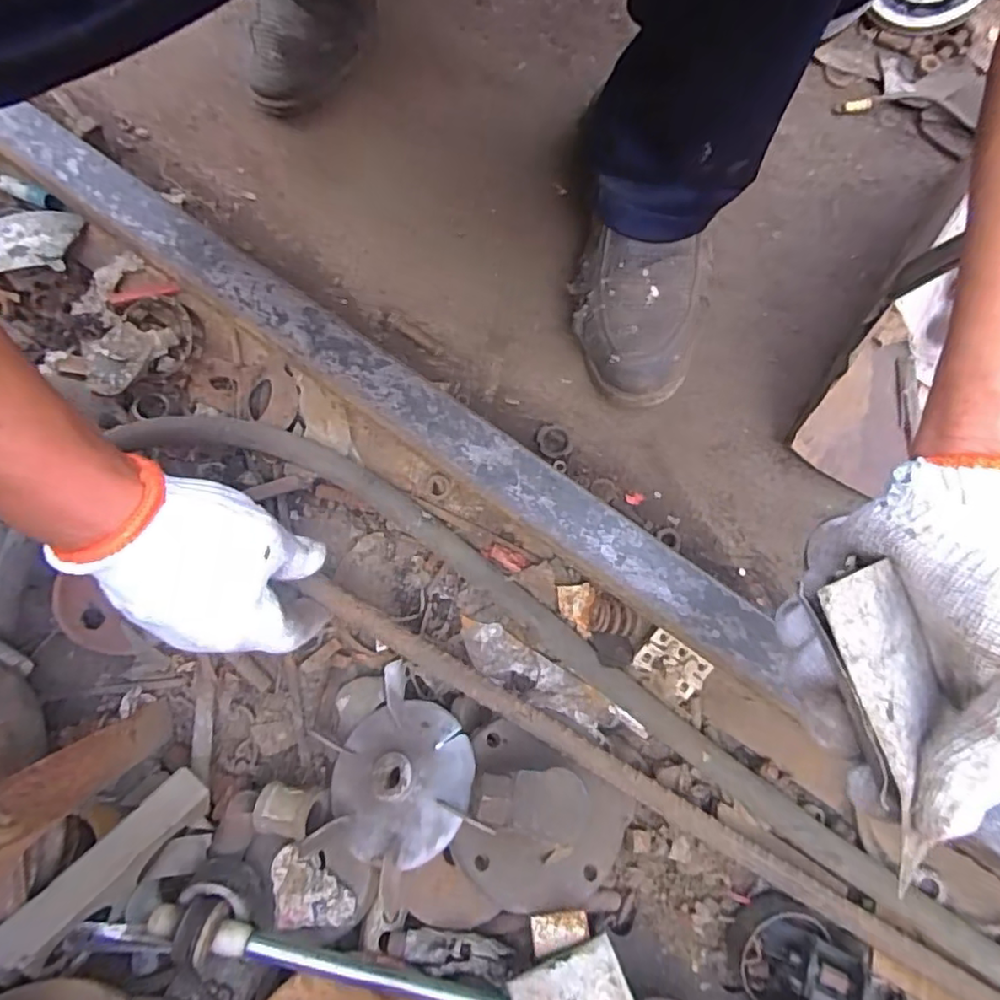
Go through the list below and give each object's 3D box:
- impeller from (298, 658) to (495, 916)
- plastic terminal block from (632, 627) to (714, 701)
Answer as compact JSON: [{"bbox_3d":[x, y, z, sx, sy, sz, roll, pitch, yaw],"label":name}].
[{"bbox_3d":[-0.064,0.174,0.376,0.100,0.030,0.104,29,71,33],"label":"impeller"},{"bbox_3d":[0.113,0.107,0.401,0.042,0.007,0.029,37,94,14],"label":"plastic terminal block"}]

